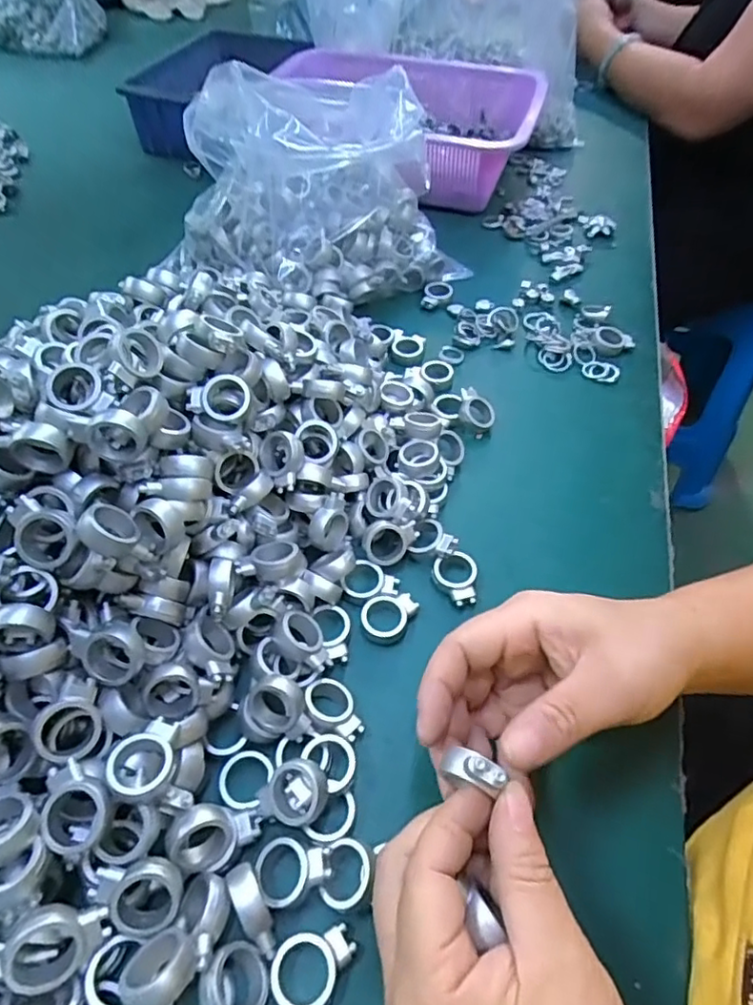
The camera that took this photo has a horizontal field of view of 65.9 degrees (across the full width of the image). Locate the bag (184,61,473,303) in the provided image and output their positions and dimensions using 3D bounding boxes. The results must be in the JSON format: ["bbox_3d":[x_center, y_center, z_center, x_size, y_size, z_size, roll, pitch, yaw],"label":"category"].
[{"bbox_3d":[-0.046,-0.263,0.489,0.200,0.150,0.161,-35,61,-26],"label":"bag"}]

